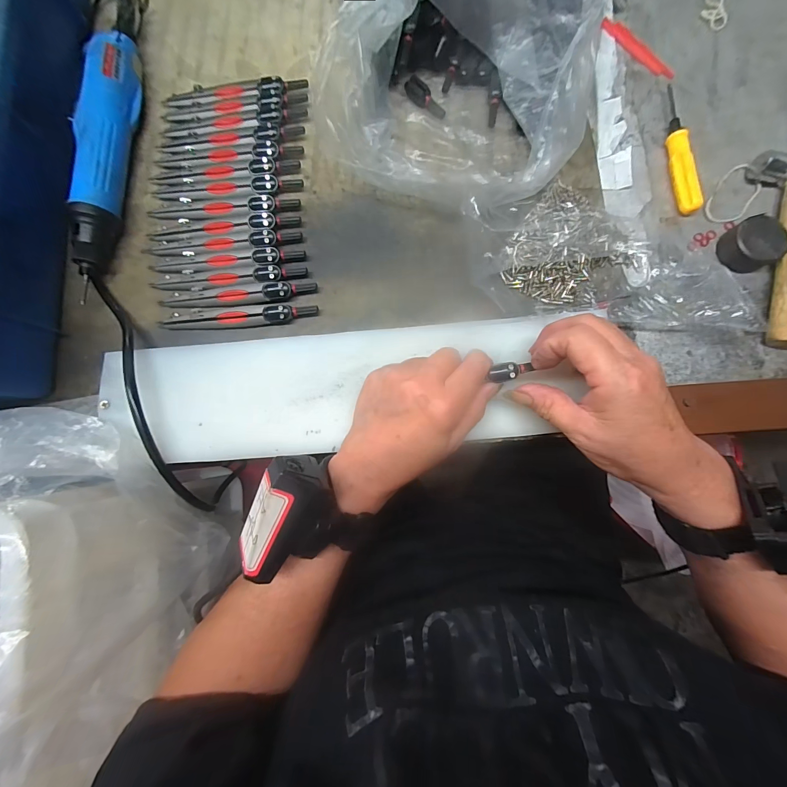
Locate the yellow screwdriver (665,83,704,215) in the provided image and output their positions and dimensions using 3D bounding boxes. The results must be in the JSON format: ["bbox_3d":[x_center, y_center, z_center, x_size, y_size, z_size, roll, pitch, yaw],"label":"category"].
[{"bbox_3d":[0.239,-0.206,0.290,0.015,0.014,0.117,-4,83,1],"label":"yellow screwdriver"}]

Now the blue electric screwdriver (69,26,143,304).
[{"bbox_3d":[-0.240,-0.193,0.286,0.030,0.033,0.213,5,83,2],"label":"blue electric screwdriver"}]

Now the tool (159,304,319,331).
[{"bbox_3d":[-0.126,-0.061,0.280,0.127,0.011,0.014,-4,83,1],"label":"tool"}]

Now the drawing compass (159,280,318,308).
[{"bbox_3d":[-0.128,-0.081,0.282,0.126,0.011,0.016,-2,83,1],"label":"drawing compass"}]

